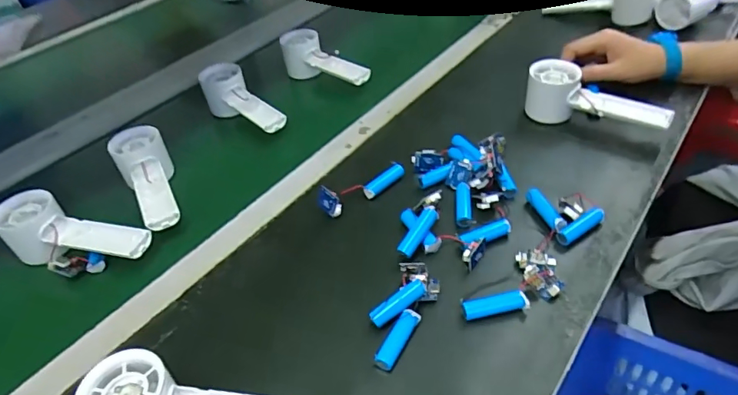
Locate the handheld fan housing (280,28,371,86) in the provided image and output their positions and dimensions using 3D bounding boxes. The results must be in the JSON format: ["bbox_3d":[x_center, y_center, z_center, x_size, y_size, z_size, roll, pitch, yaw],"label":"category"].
[{"bbox_3d":[-0.064,-0.199,0.735,0.162,0.062,0.061,26,51,30],"label":"handheld fan housing"}]

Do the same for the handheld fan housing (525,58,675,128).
[{"bbox_3d":[0.258,-0.106,0.574,0.157,0.061,0.052,23,50,28],"label":"handheld fan housing"}]

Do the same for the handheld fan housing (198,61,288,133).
[{"bbox_3d":[-0.169,-0.128,0.665,0.055,0.052,0.154,-31,48,-25],"label":"handheld fan housing"}]

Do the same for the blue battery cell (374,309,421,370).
[{"bbox_3d":[0.023,0.111,0.393,0.014,0.015,0.049,22,49,27],"label":"blue battery cell"}]

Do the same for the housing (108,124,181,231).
[{"bbox_3d":[-0.245,-0.024,0.553,0.058,0.047,0.162,-23,45,-18],"label":"housing"}]

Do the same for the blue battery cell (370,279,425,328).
[{"bbox_3d":[0.024,0.087,0.410,0.050,0.011,0.014,-37,45,-4],"label":"blue battery cell"}]

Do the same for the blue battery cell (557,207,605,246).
[{"bbox_3d":[0.196,0.027,0.463,0.052,0.015,0.012,-25,46,-20],"label":"blue battery cell"}]

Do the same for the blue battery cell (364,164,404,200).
[{"bbox_3d":[0.016,-0.018,0.539,0.015,0.018,0.053,32,54,34],"label":"blue battery cell"}]

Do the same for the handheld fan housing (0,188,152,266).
[{"bbox_3d":[-0.293,0.035,0.490,0.153,0.053,0.059,10,45,17],"label":"handheld fan housing"}]

